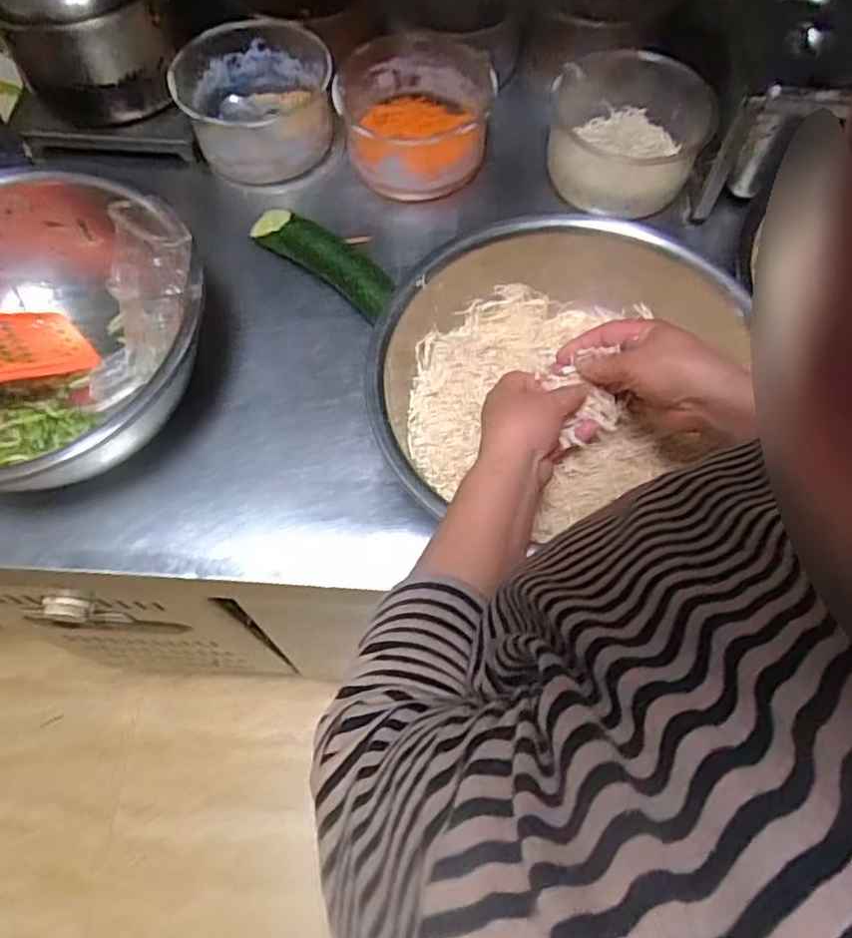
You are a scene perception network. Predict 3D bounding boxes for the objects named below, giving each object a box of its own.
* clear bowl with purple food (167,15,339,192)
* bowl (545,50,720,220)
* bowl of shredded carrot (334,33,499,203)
[{"bbox_3d":[-0.197,-0.423,0.811,0.168,0.098,0.165,0,65,0],"label":"clear bowl with purple food"},{"bbox_3d":[0.223,-0.389,0.779,0.155,0.102,0.163,0,65,0],"label":"bowl"},{"bbox_3d":[-0.013,-0.410,0.801,0.163,0.083,0.170,0,65,0],"label":"bowl of shredded carrot"}]

